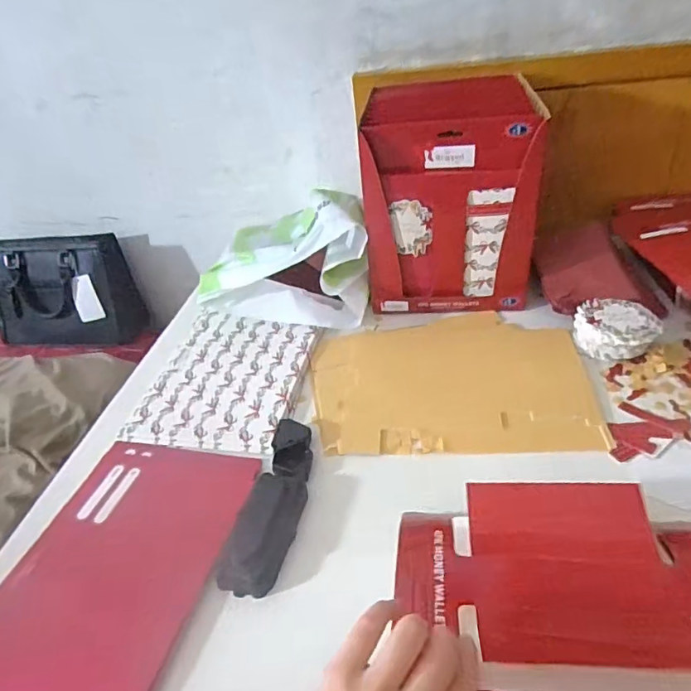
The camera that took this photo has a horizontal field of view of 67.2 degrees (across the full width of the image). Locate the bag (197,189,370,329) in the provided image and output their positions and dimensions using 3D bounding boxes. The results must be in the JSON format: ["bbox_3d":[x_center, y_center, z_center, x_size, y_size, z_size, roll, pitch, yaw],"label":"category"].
[{"bbox_3d":[-0.079,-0.131,0.748,0.220,0.125,0.252,-4,34,6],"label":"bag"}]

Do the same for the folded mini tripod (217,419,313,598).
[{"bbox_3d":[-0.063,0.138,0.478,0.052,0.023,0.175,2,35,14],"label":"folded mini tripod"}]

